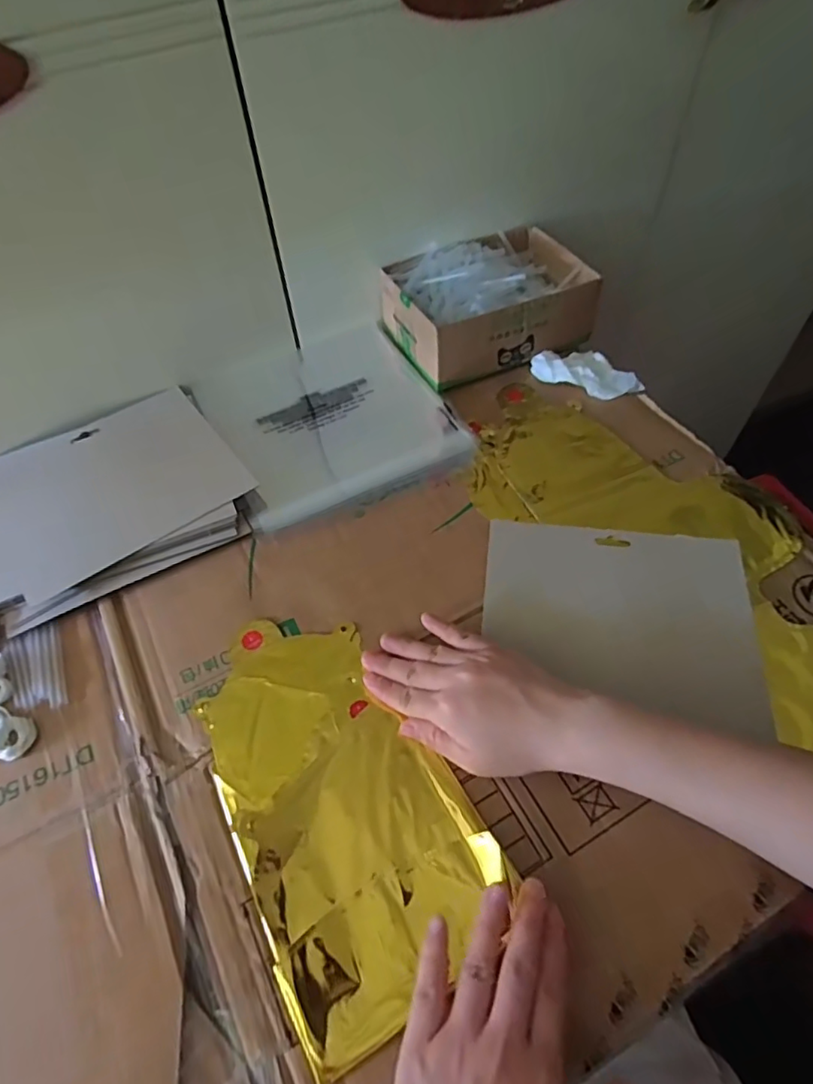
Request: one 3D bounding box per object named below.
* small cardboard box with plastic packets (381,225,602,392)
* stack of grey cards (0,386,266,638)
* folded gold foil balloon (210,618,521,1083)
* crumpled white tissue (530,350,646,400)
[{"bbox_3d":[0.080,-0.237,0.594,0.182,0.075,0.129,-25,58,-14],"label":"small cardboard box with plastic packets"},{"bbox_3d":[-0.247,-0.039,0.505,0.208,0.019,0.176,-26,58,-15],"label":"stack of grey cards"},{"bbox_3d":[-0.049,0.154,0.380,0.136,0.010,0.245,-27,59,-16],"label":"folded gold foil balloon"},{"bbox_3d":[0.172,-0.163,0.574,0.102,0.020,0.041,23,59,17],"label":"crumpled white tissue"}]

